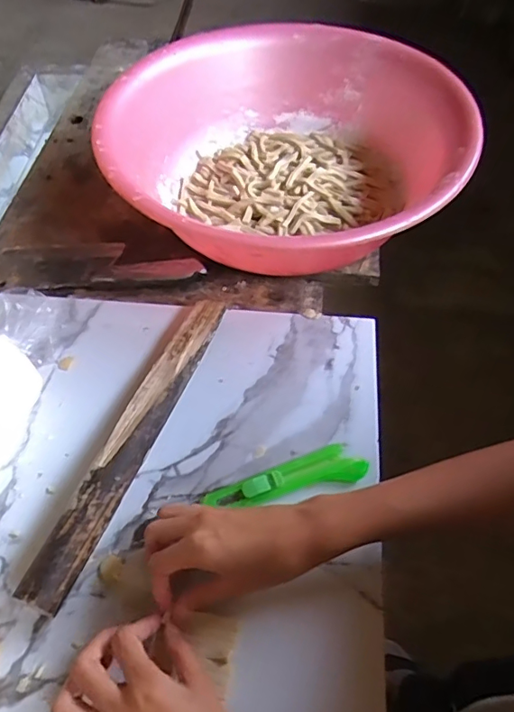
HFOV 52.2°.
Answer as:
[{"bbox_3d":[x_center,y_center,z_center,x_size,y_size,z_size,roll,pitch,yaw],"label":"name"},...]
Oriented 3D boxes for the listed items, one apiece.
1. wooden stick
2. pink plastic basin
[{"bbox_3d":[-0.102,0.067,0.456,0.036,0.035,0.296,18,55,13],"label":"wooden stick"},{"bbox_3d":[0.031,-0.236,0.617,0.388,0.127,0.403,0,53,0],"label":"pink plastic basin"}]

